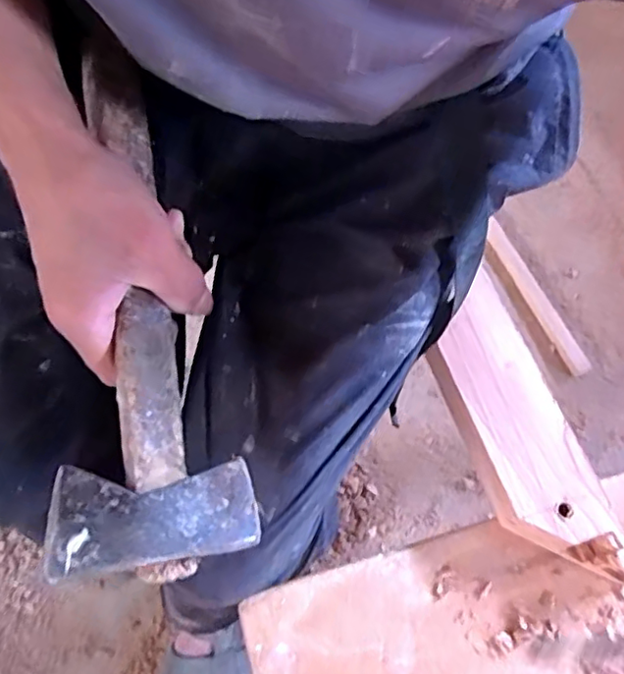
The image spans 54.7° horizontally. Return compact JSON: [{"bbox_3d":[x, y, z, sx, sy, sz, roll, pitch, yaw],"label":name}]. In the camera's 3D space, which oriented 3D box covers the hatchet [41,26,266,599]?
[{"bbox_3d":[-0.096,-0.036,0.328,0.091,0.023,0.311,-9,72,-4],"label":"hatchet"}]

